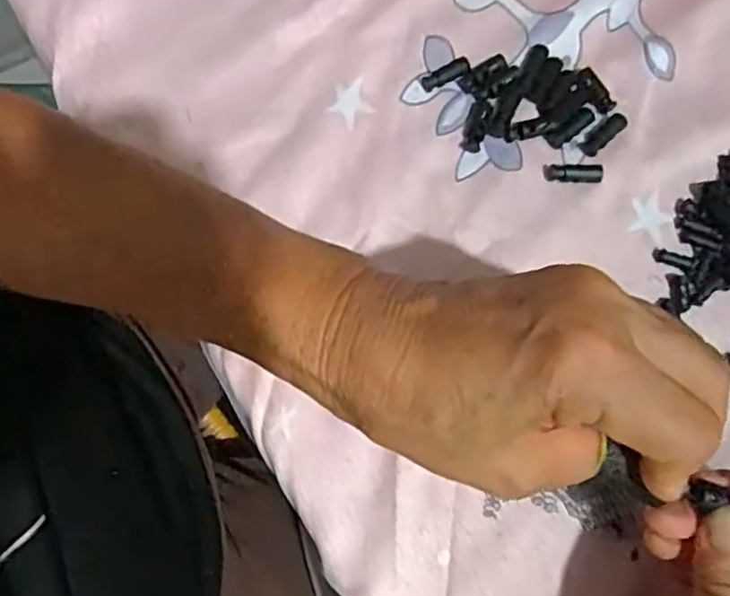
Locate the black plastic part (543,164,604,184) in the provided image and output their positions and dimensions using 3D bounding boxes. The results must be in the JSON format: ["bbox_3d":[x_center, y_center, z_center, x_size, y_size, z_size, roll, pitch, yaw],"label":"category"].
[{"bbox_3d":[0.101,-0.060,0.334,0.027,0.006,0.009,3,77,1],"label":"black plastic part"}]

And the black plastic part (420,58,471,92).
[{"bbox_3d":[0.040,-0.111,0.345,0.026,0.005,0.009,-24,78,-6],"label":"black plastic part"}]

